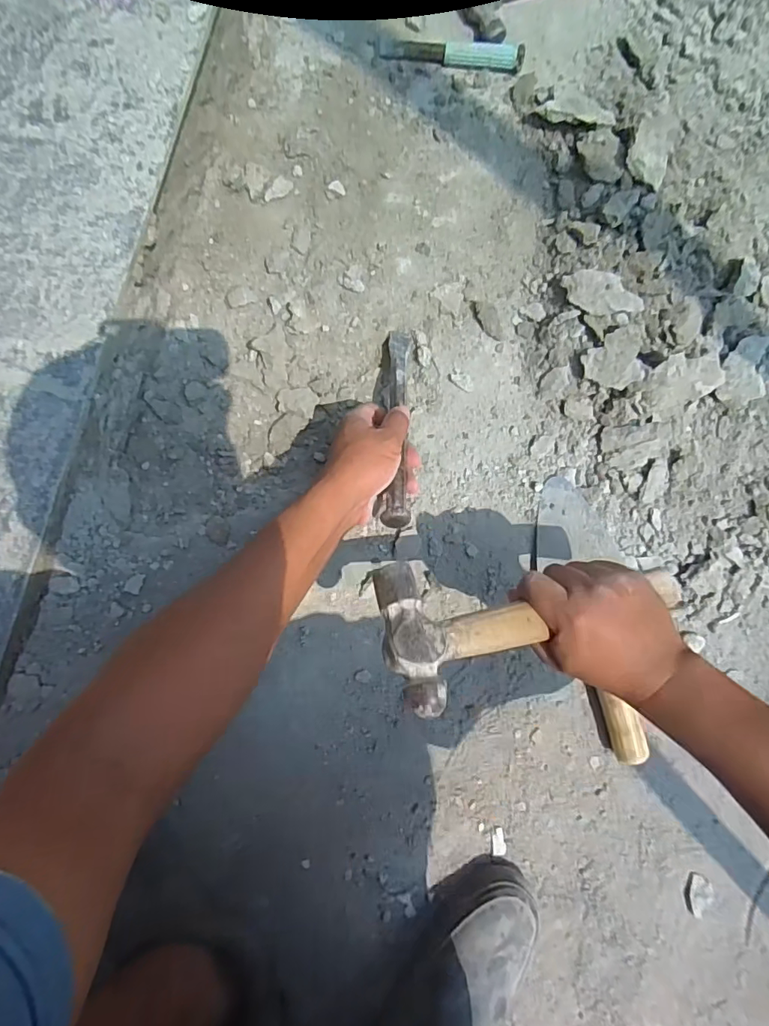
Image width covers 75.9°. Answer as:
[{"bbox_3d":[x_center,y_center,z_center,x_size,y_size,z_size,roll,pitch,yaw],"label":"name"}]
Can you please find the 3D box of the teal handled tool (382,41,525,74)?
[{"bbox_3d":[0.077,-0.502,0.542,0.149,0.019,0.016,3,88,1],"label":"teal handled tool"}]

